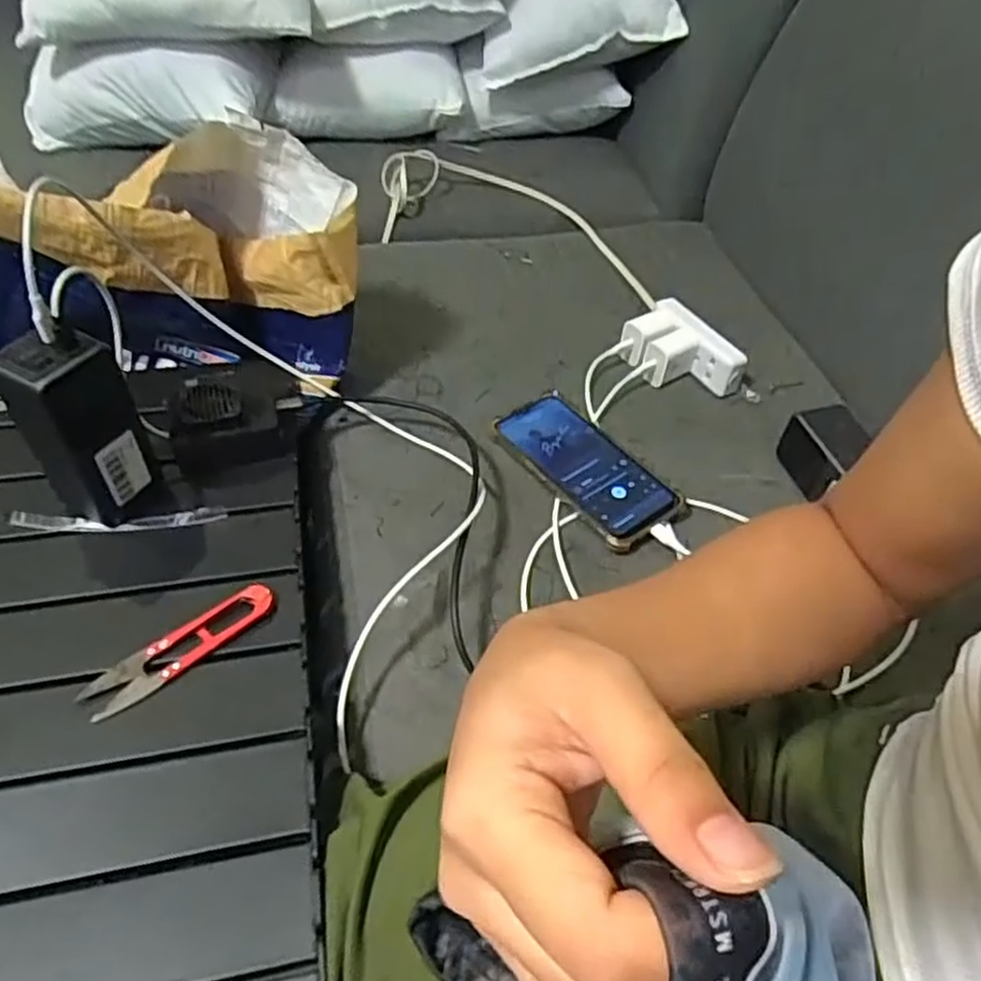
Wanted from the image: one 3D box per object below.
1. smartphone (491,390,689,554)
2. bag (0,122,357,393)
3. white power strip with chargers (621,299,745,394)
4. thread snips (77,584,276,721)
[{"bbox_3d":[0.081,-0.023,0.623,0.086,0.017,0.164,-28,56,-27],"label":"smartphone"},{"bbox_3d":[-0.287,-0.198,0.607,0.349,0.182,0.152,-4,48,-8],"label":"bag"},{"bbox_3d":[0.179,-0.130,0.713,0.073,0.045,0.101,-25,54,-25],"label":"white power strip with chargers"},{"bbox_3d":[-0.187,0.095,0.458,0.118,0.016,0.027,-31,57,-28],"label":"thread snips"}]

